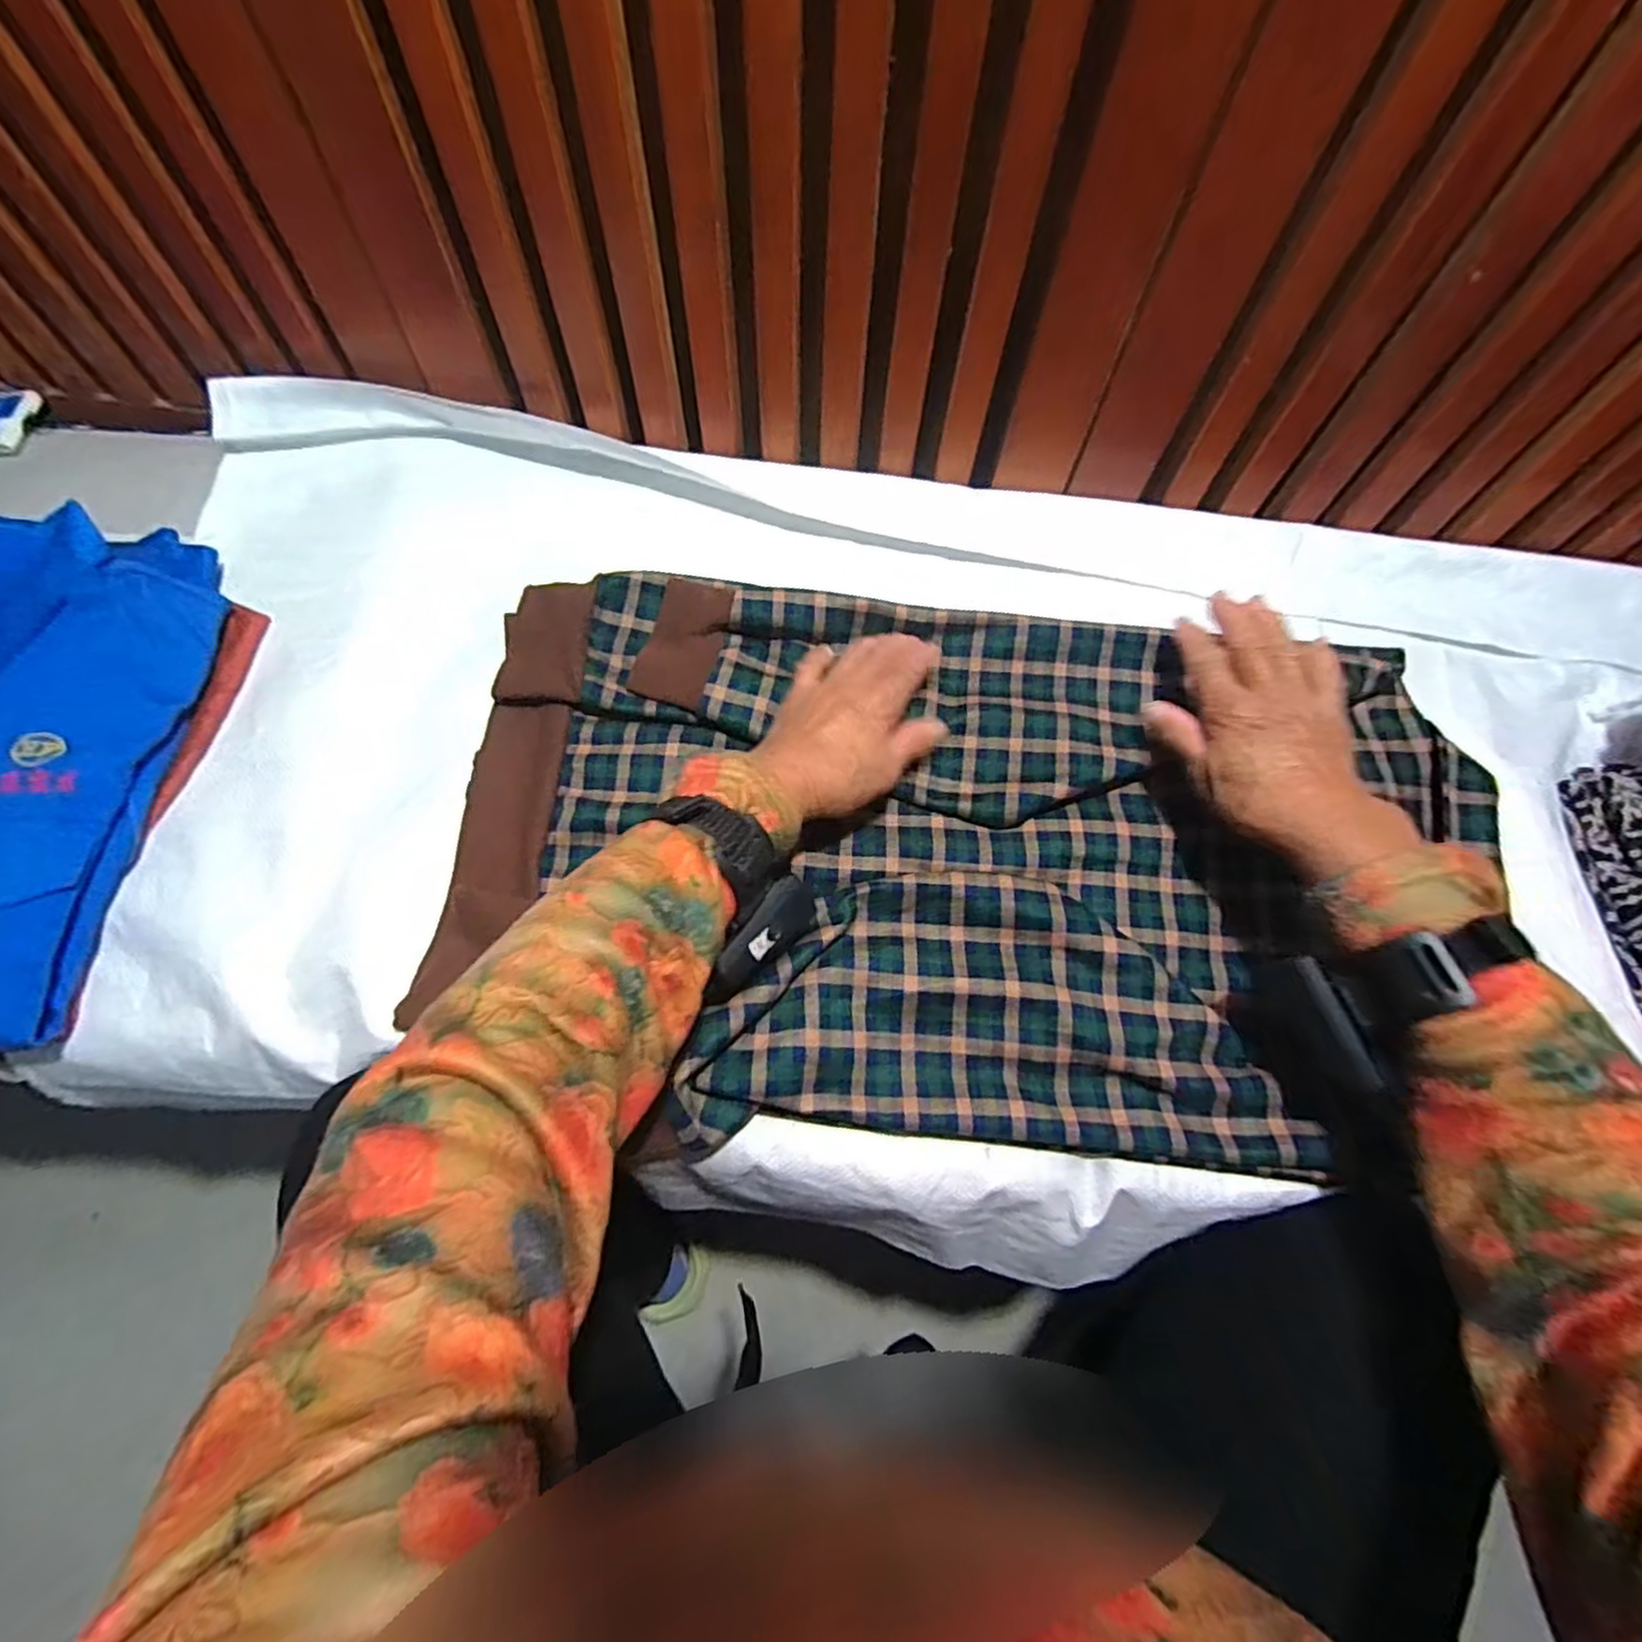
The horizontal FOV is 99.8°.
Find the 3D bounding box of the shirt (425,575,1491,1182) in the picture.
[{"bbox_3d":[0.093,0.010,0.433,0.624,0.037,0.348,5,70,-1],"label":"shirt"}]

